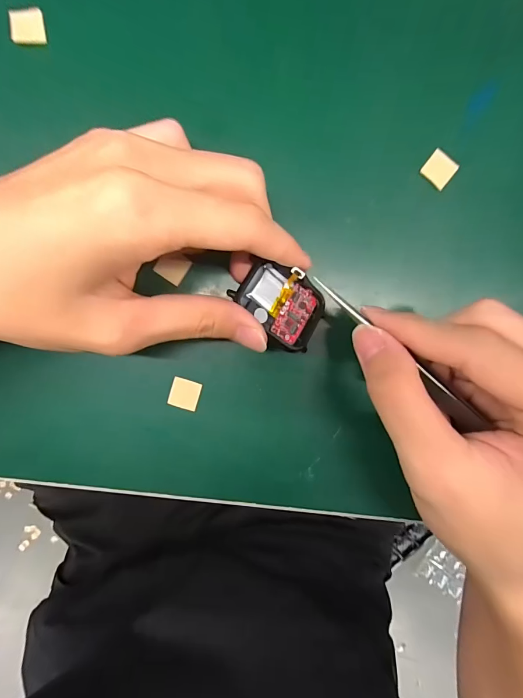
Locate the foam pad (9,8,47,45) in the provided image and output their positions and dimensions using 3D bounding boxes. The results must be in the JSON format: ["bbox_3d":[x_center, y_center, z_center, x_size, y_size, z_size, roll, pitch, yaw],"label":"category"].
[{"bbox_3d":[-0.115,-0.159,0.176,0.015,0.005,0.015,-4,92,-1],"label":"foam pad"}]

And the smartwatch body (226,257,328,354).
[{"bbox_3d":[0.011,-0.022,0.178,0.046,0.012,0.038,38,70,-16],"label":"smartwatch body"}]

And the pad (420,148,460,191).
[{"bbox_3d":[0.094,-0.095,0.188,0.015,0.004,0.015,37,91,-3],"label":"pad"}]

